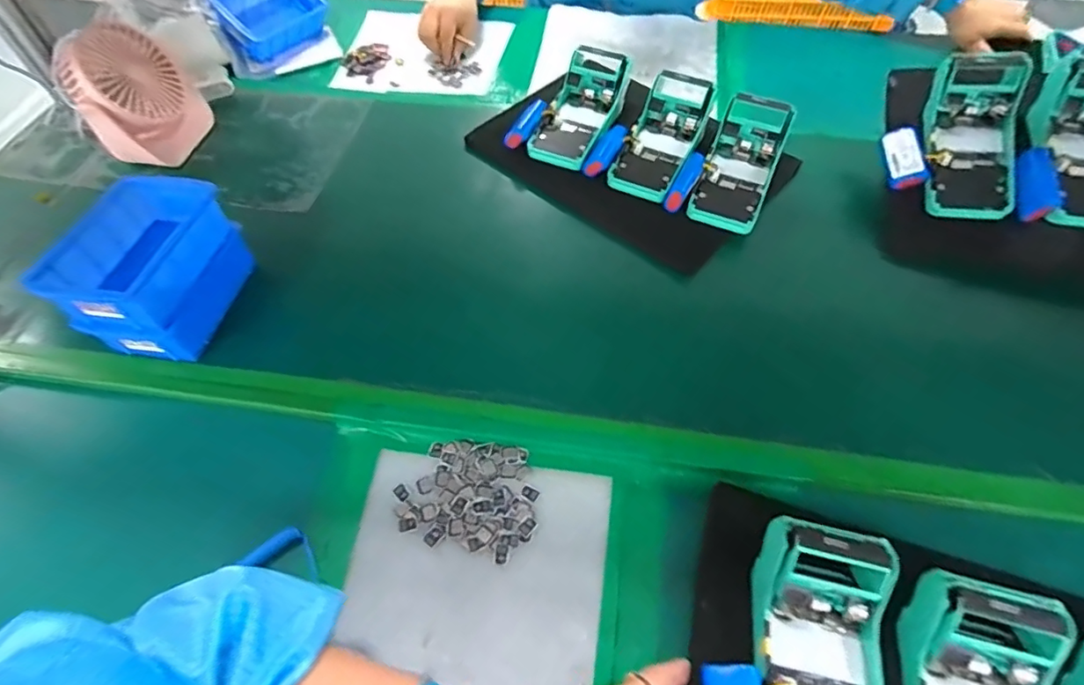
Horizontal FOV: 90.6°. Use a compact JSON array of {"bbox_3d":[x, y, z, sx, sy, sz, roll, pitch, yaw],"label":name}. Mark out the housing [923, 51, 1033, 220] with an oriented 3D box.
[{"bbox_3d":[0.462,-0.216,0.577,0.084,0.051,0.173,8,87,7],"label":"housing"}]

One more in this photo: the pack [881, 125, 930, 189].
[{"bbox_3d":[0.401,-0.206,0.598,0.040,0.019,0.072,-8,68,34],"label":"pack"}]

